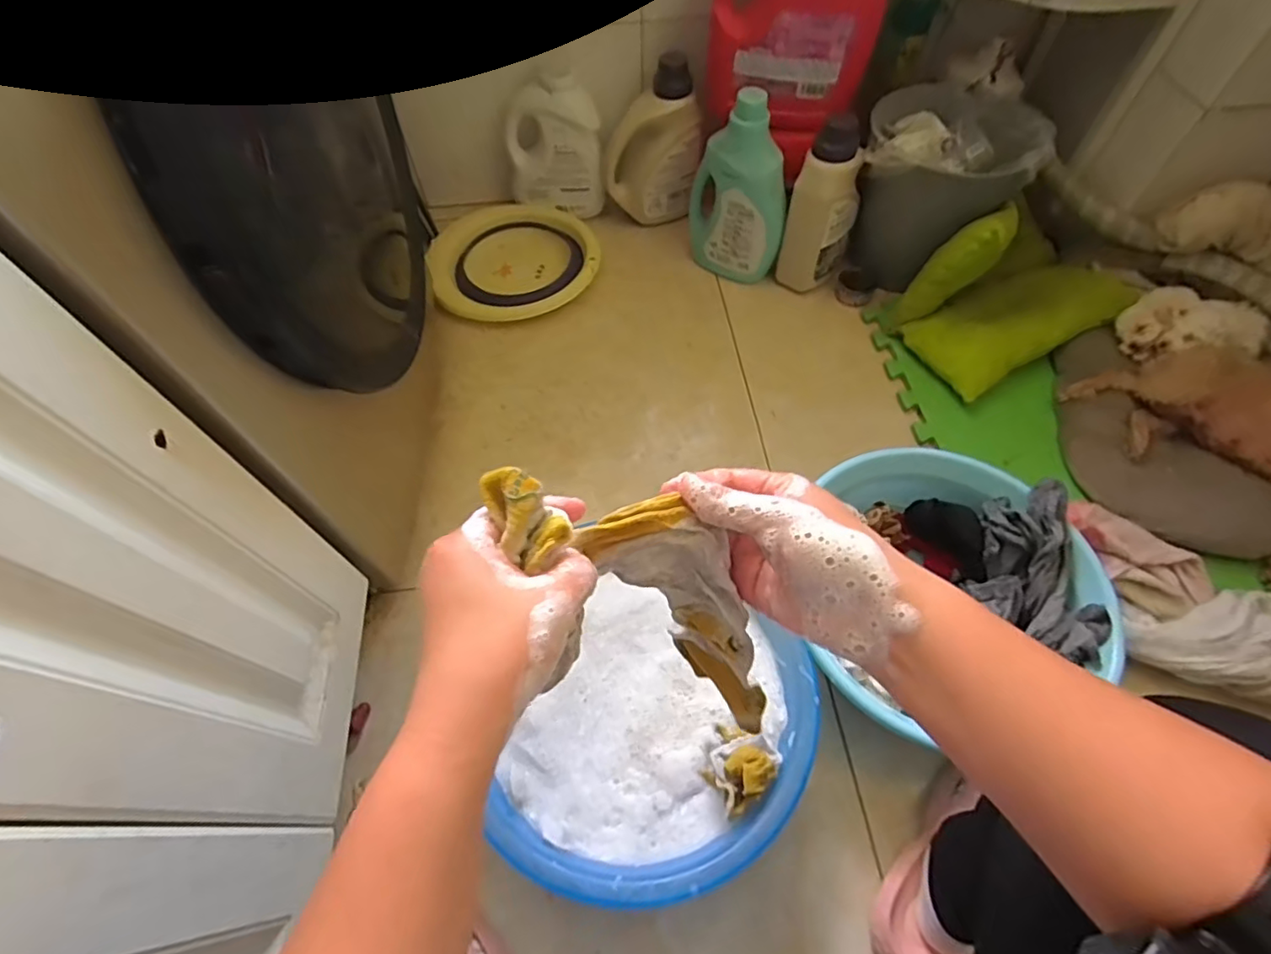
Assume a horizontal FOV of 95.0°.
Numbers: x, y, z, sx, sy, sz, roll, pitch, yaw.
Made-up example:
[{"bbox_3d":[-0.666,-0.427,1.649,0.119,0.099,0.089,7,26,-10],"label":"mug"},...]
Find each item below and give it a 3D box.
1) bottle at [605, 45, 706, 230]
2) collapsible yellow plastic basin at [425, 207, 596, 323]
[{"bbox_3d":[0.032,-0.597,1.066,0.171,0.247,0.109,13,60,8],"label":"bottle"},{"bbox_3d":[-0.231,-0.417,1.094,0.296,0.035,0.298,0,59,0],"label":"collapsible yellow plastic basin"}]

